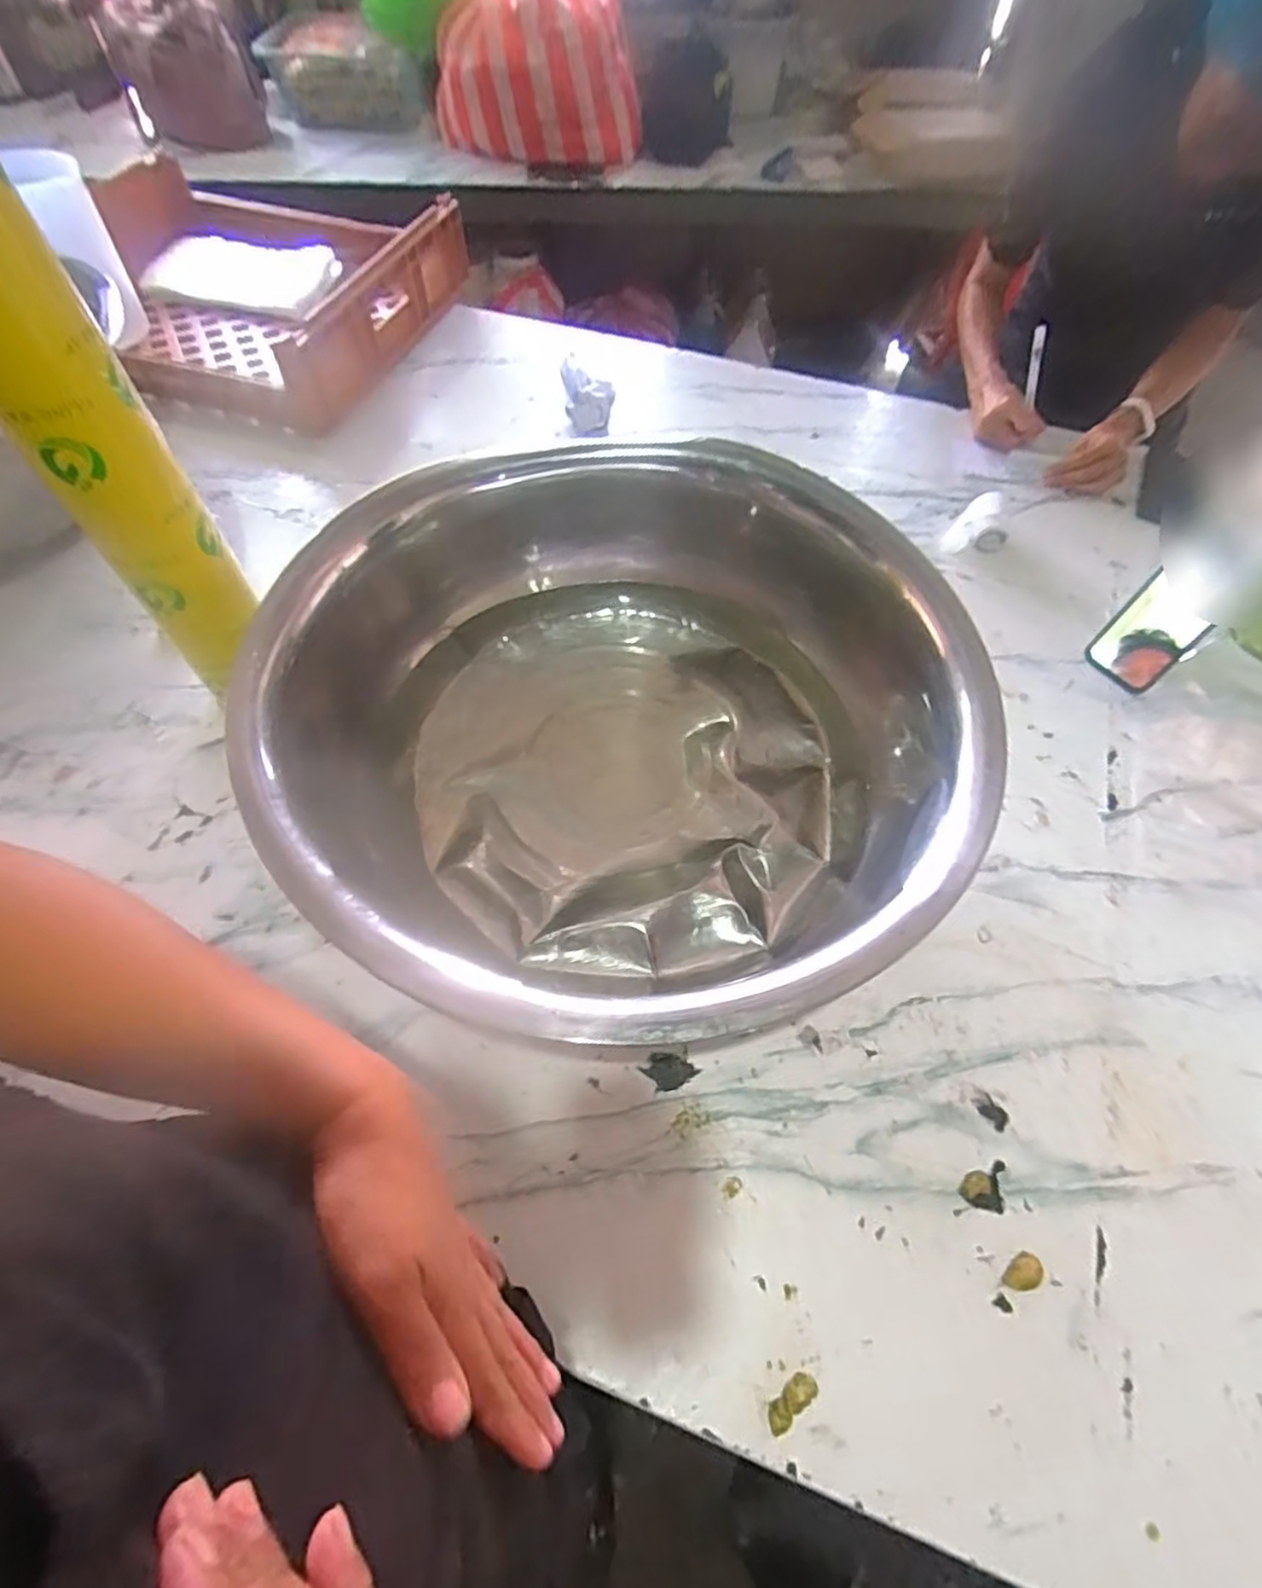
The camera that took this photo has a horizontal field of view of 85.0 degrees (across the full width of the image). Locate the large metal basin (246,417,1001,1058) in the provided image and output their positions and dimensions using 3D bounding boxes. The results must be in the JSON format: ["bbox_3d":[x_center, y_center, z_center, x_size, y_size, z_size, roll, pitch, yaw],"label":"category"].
[{"bbox_3d":[-0.005,-0.056,0.583,0.507,0.176,0.514,1,57,-1],"label":"large metal basin"}]

